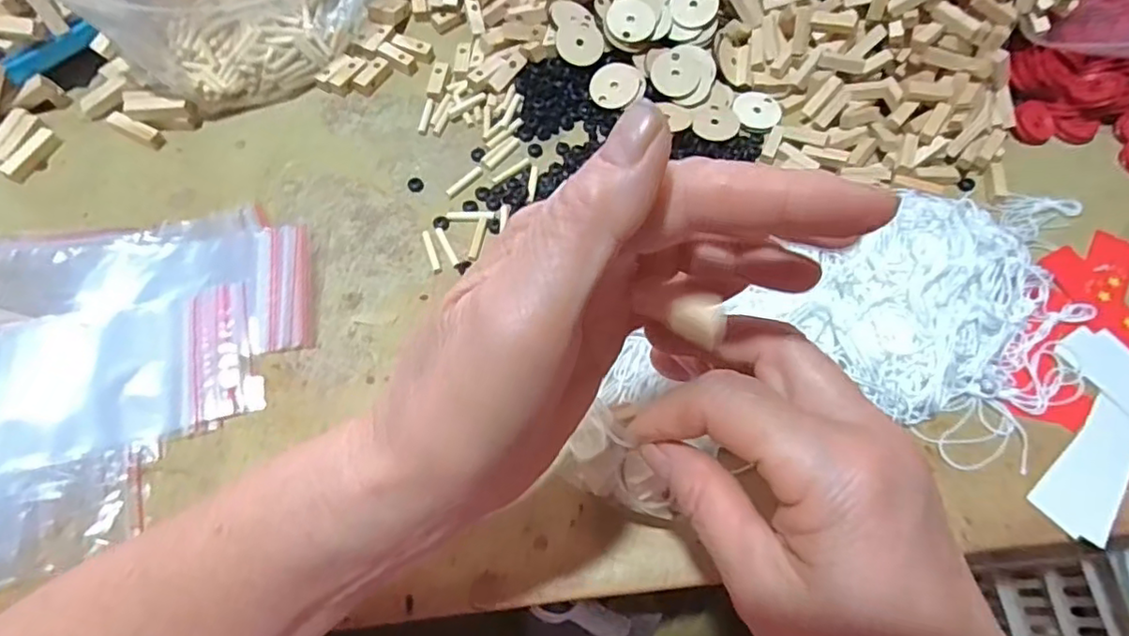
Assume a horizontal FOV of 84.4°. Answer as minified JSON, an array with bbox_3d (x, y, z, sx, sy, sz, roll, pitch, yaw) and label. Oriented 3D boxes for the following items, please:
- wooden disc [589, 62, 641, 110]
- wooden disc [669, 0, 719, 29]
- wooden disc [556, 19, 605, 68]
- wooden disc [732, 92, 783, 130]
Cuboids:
[{"bbox_3d":[0.035,-0.163,0.435,0.034,0.004,0.032,-2,82,17],"label":"wooden disc"},{"bbox_3d":[0.093,-0.225,0.447,0.033,0.004,0.033,0,93,4],"label":"wooden disc"},{"bbox_3d":[0.012,-0.198,0.444,0.034,0.005,0.034,1,83,-10],"label":"wooden disc"},{"bbox_3d":[0.137,-0.148,0.442,0.034,0.004,0.036,0,65,1],"label":"wooden disc"}]

